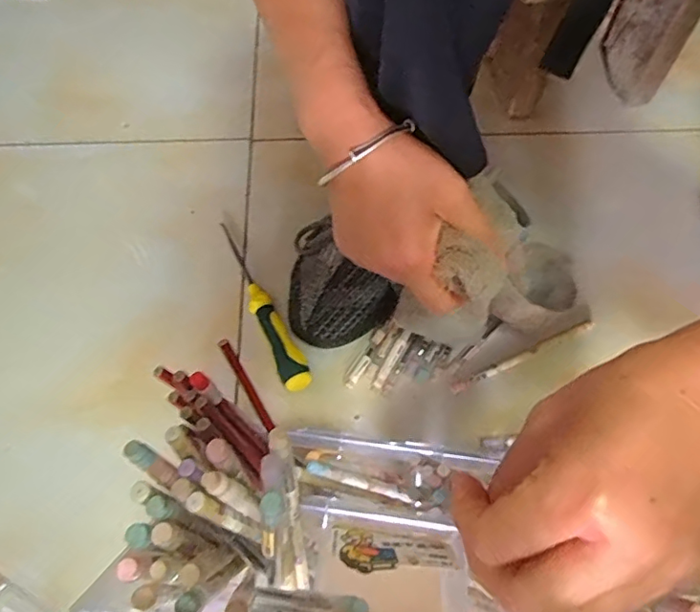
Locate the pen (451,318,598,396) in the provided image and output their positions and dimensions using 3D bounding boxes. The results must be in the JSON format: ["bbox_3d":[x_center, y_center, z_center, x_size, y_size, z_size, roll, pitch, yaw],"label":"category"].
[{"bbox_3d":[0.163,0.045,0.506,0.156,0.004,0.011,-22,65,-13],"label":"pen"}]

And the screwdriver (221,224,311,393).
[{"bbox_3d":[-0.087,-0.006,0.523,0.024,0.028,0.201,-22,65,-13],"label":"screwdriver"}]

